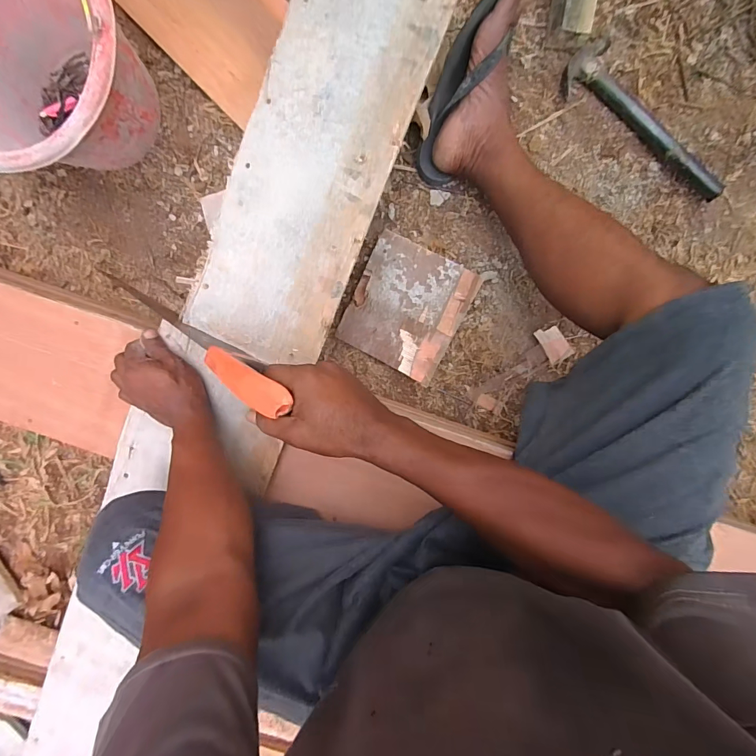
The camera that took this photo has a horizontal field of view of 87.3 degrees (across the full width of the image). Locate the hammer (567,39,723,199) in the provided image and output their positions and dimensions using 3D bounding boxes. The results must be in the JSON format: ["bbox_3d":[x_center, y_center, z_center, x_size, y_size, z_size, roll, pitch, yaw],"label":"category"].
[{"bbox_3d":[0.418,-0.395,0.614,0.299,0.043,0.074,43,93,-1],"label":"hammer"}]

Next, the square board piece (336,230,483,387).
[{"bbox_3d":[0.048,-0.112,0.646,0.174,0.014,0.191,27,101,0],"label":"square board piece"}]

